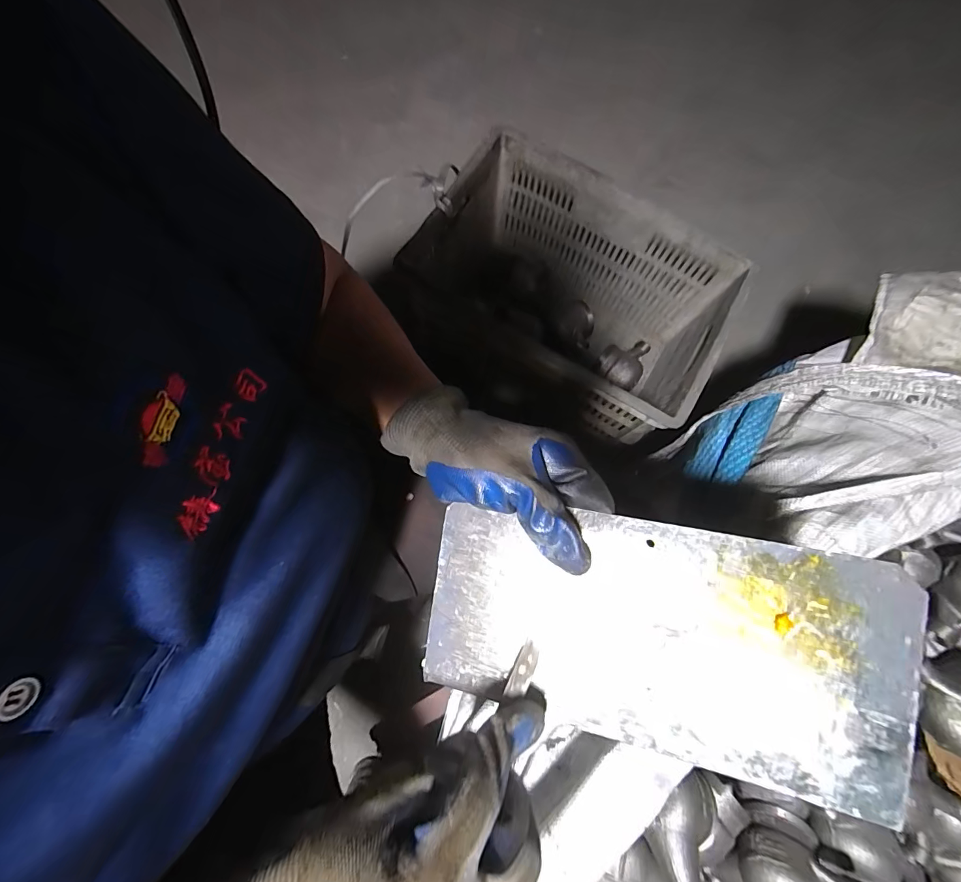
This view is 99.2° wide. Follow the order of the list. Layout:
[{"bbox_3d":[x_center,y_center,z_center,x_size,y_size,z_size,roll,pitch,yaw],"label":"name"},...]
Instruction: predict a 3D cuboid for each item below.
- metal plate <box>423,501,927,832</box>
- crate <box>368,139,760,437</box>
[{"bbox_3d":[0.084,0.103,0.218,0.233,0.008,0.116,7,89,17],"label":"metal plate"},{"bbox_3d":[0.145,-0.234,0.705,0.452,0.251,0.315,31,77,6],"label":"crate"}]

